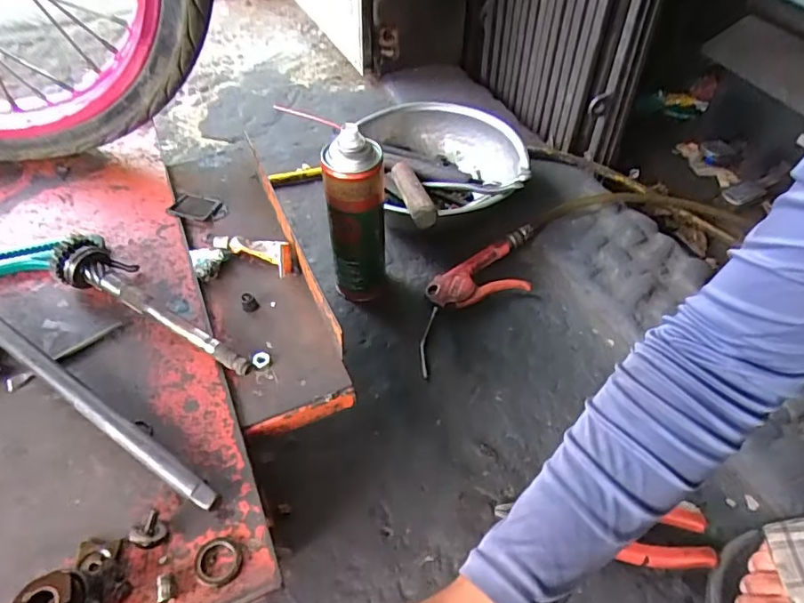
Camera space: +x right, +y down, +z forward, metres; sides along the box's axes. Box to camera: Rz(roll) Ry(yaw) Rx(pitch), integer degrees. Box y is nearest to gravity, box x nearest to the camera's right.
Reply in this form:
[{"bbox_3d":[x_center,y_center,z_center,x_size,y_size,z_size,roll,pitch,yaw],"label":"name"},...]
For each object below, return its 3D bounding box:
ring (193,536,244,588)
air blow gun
[{"bbox_3d":[-0.111,0.156,0.322,0.029,0.005,0.029,1,49,-1],"label":"ring"},{"bbox_3d":[0.097,-0.017,0.673,0.264,0.036,0.093,-33,57,-26],"label":"air blow gun"}]

